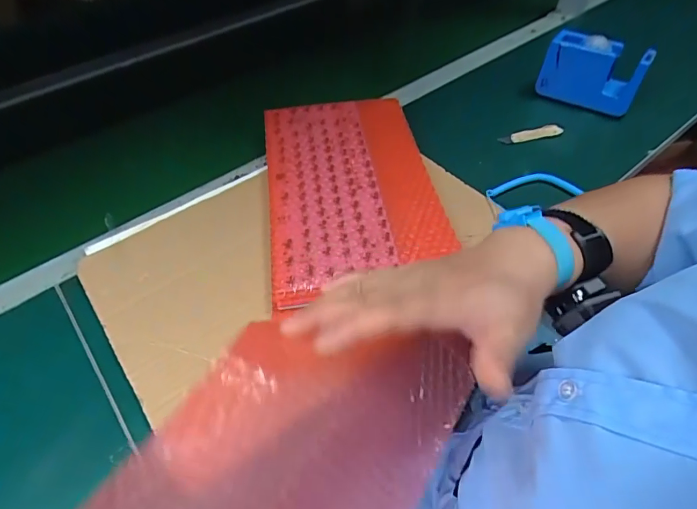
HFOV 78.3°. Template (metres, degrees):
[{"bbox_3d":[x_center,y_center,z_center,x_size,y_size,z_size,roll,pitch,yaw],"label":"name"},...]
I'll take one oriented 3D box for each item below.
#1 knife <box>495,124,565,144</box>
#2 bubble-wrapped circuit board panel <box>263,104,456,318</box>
[{"bbox_3d":[0.252,-0.166,0.592,0.086,0.015,0.015,-11,51,-7],"label":"knife"},{"bbox_3d":[0.001,-0.086,0.495,0.186,0.015,0.304,-7,51,-3],"label":"bubble-wrapped circuit board panel"}]

